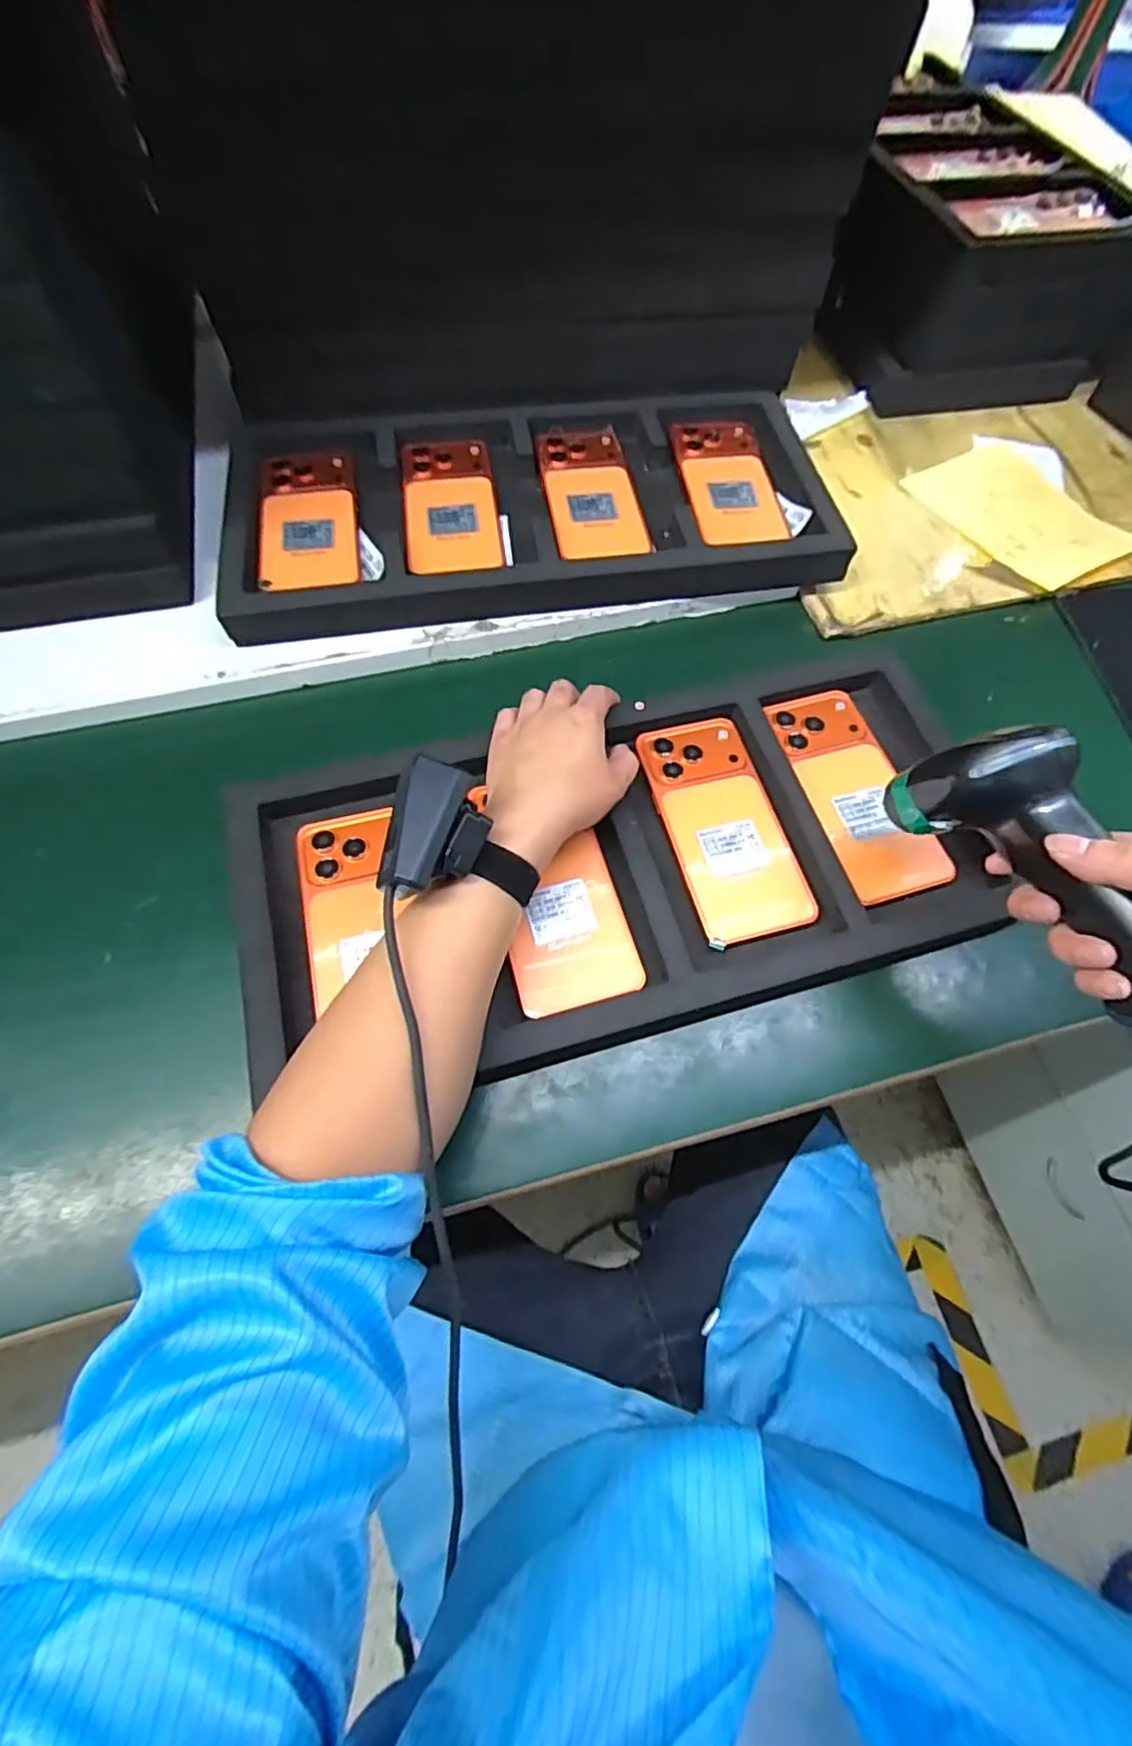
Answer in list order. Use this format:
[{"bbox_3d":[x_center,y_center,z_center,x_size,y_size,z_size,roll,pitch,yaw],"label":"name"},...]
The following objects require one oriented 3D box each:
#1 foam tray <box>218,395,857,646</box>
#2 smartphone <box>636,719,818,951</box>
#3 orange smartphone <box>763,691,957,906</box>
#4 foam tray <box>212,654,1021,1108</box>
[{"bbox_3d":[-0.026,-0.307,0.541,0.476,0.033,0.223,-8,66,-6],"label":"foam tray"},{"bbox_3d":[0.106,-0.033,0.442,0.074,0.008,0.161,-14,67,-8],"label":"smartphone"},{"bbox_3d":[0.204,-0.058,0.459,0.073,0.015,0.161,-15,67,-9],"label":"orange smartphone"},{"bbox_3d":[0.039,-0.011,0.425,0.480,0.029,0.228,-12,66,-7],"label":"foam tray"}]

